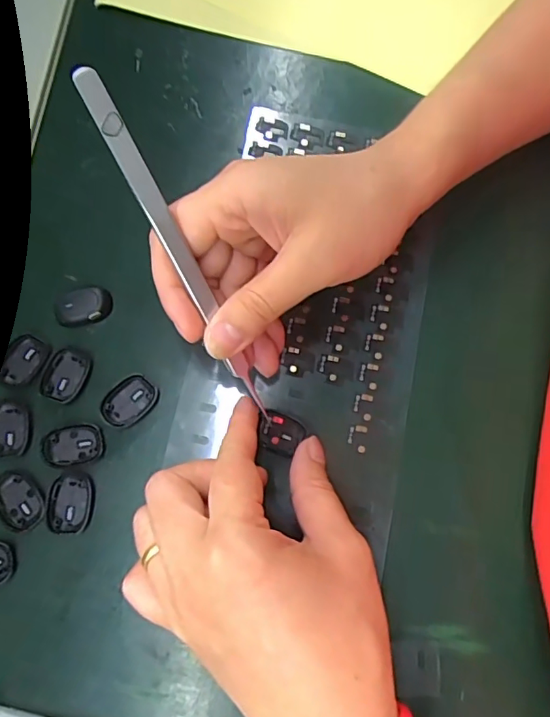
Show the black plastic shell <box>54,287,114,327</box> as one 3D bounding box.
[{"bbox_3d":[-0.098,-0.027,0.263,0.029,0.007,0.018,-4,76,-2],"label":"black plastic shell"}]

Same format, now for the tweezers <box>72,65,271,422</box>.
[{"bbox_3d":[-0.037,-0.039,0.216,0.010,0.004,0.156,-29,111,-8],"label":"tweezers"}]

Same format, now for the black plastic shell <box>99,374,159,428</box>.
[{"bbox_3d":[-0.071,0.021,0.254,0.020,0.005,0.028,42,79,9],"label":"black plastic shell"}]

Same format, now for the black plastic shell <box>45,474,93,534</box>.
[{"bbox_3d":[-0.096,0.067,0.241,0.018,0.006,0.026,5,76,0],"label":"black plastic shell"}]

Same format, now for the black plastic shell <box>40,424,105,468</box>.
[{"bbox_3d":[-0.096,0.042,0.247,0.028,0.004,0.018,-11,76,-4],"label":"black plastic shell"}]

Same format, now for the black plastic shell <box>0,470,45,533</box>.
[{"bbox_3d":[-0.120,0.066,0.241,0.020,0.005,0.028,-43,80,-10],"label":"black plastic shell"}]

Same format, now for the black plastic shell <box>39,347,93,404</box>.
[{"bbox_3d":[-0.103,0.008,0.256,0.020,0.005,0.026,17,76,3],"label":"black plastic shell"}]

